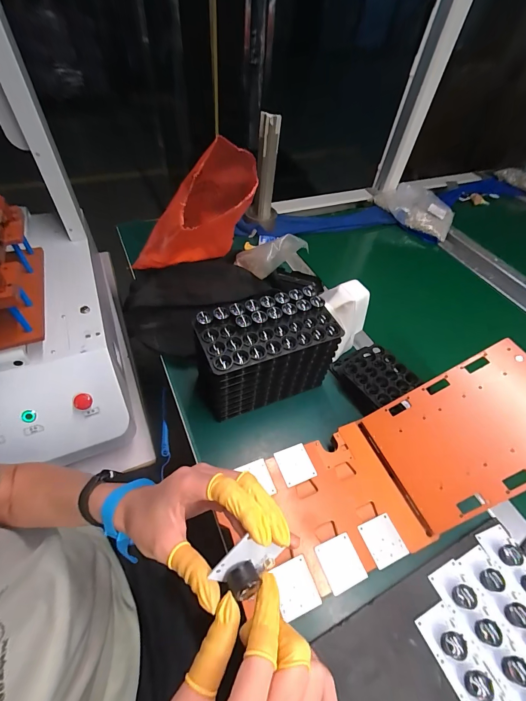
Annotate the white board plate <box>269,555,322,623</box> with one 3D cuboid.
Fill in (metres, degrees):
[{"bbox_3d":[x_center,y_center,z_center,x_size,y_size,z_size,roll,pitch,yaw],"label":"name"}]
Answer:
[{"bbox_3d":[0.036,0.259,0.344,0.042,0.004,0.048,-10,53,-23],"label":"white board plate"}]

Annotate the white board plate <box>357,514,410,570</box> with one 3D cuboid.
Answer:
[{"bbox_3d":[0.146,0.230,0.380,0.044,0.004,0.047,-16,55,-15],"label":"white board plate"}]

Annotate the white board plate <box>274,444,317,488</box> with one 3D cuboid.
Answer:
[{"bbox_3d":[0.044,0.155,0.427,0.045,0.004,0.048,-16,55,-17],"label":"white board plate"}]

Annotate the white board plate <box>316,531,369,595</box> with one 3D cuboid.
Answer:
[{"bbox_3d":[0.089,0.243,0.360,0.044,0.004,0.048,-15,54,-16],"label":"white board plate"}]

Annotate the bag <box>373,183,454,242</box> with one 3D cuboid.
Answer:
[{"bbox_3d":[0.456,-0.436,0.950,0.241,0.051,0.205,29,55,17],"label":"bag"}]

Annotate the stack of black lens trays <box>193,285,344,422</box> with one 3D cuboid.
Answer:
[{"bbox_3d":[0.003,0.006,0.481,0.199,0.146,0.097,-17,55,-17],"label":"stack of black lens trays"}]

